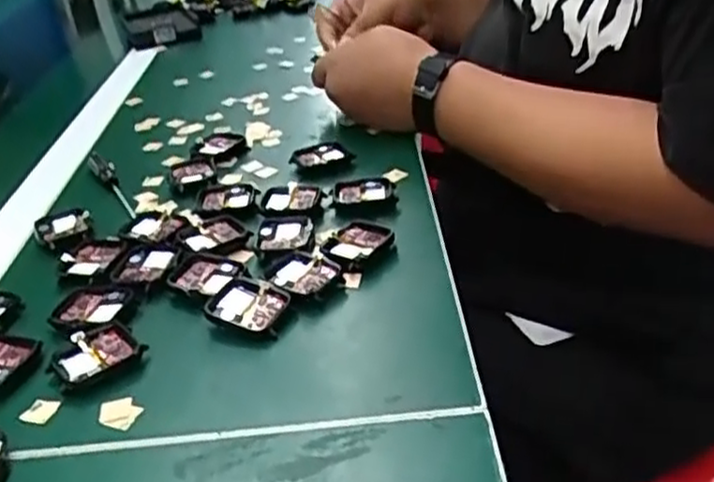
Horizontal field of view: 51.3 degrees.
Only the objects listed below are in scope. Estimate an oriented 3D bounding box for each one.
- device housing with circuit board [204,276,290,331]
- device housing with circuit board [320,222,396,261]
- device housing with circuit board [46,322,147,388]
[{"bbox_3d":[-0.064,0.037,0.430,0.045,0.008,0.038,12,37,27],"label":"device housing with circuit board"},{"bbox_3d":[0.001,0.001,0.481,0.035,0.007,0.045,16,38,31],"label":"device housing with circuit board"},{"bbox_3d":[-0.143,0.061,0.407,0.044,0.010,0.040,-25,37,-28],"label":"device housing with circuit board"}]

